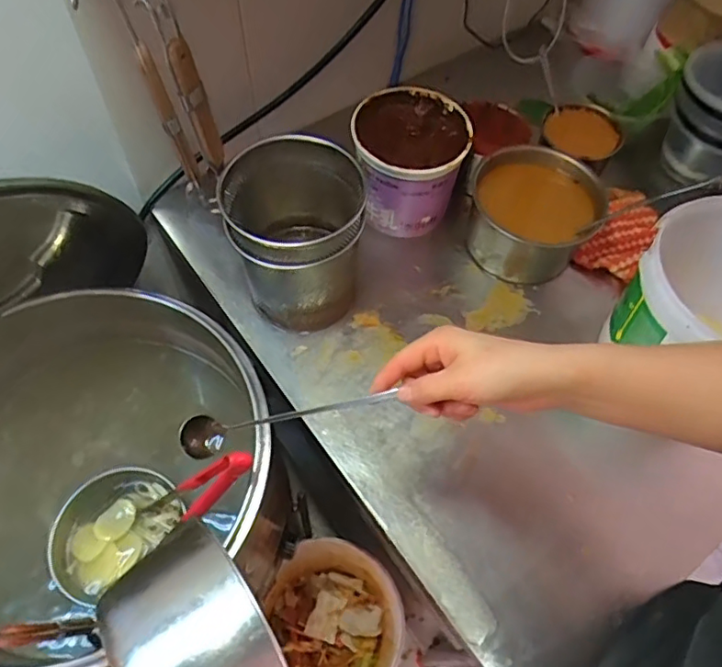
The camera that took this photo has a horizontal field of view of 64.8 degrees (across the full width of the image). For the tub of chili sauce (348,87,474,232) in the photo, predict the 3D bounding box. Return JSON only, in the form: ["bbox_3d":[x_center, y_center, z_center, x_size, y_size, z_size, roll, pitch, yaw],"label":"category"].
[{"bbox_3d":[0.062,-0.239,0.798,0.150,0.145,0.149,1,60,-2],"label":"tub of chili sauce"}]

